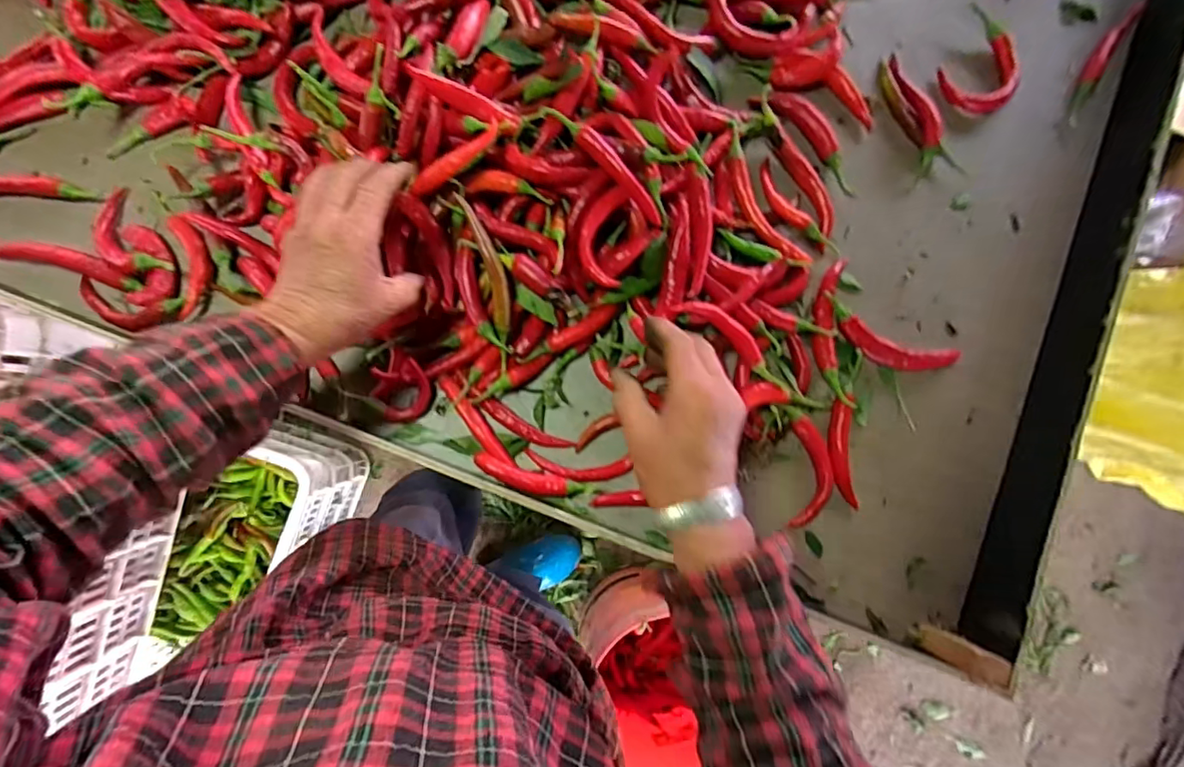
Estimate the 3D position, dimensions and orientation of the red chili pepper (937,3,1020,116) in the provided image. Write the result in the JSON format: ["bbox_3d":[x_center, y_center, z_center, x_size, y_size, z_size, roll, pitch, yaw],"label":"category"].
[{"bbox_3d":[0.400,-0.327,0.565,0.073,0.020,0.111,29,85,-2],"label":"red chili pepper"}]

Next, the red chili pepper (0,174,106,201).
[{"bbox_3d":[-0.512,-0.173,0.496,0.137,0.013,0.037,-8,87,-5],"label":"red chili pepper"}]

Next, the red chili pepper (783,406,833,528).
[{"bbox_3d":[0.197,0.074,0.503,0.041,0.019,0.106,-2,87,-4],"label":"red chili pepper"}]

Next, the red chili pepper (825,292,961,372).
[{"bbox_3d":[0.274,-0.036,0.520,0.129,0.023,0.036,23,85,-3],"label":"red chili pepper"}]

